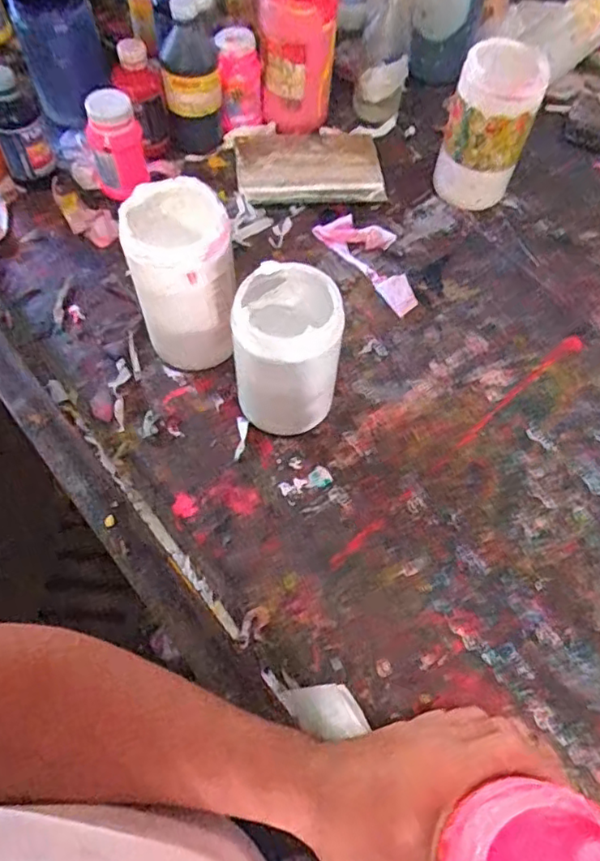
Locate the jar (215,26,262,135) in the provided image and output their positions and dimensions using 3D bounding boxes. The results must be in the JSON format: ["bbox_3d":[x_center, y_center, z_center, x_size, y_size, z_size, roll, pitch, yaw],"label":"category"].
[{"bbox_3d":[-0.078,-0.456,0.772,0.055,0.115,0.055,1,60,-1],"label":"jar"}]

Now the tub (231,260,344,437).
[{"bbox_3d":[-0.013,-0.066,0.544,0.085,0.152,0.092,1,60,-1],"label":"tub"}]

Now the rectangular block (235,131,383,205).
[{"bbox_3d":[0.012,-0.349,0.785,0.191,0.027,0.126,-5,60,-5],"label":"rectangular block"}]

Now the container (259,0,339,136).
[{"bbox_3d":[-0.004,-0.482,0.746,0.096,0.152,0.082,6,60,2],"label":"container"}]

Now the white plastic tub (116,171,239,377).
[{"bbox_3d":[-0.106,-0.141,0.568,0.087,0.178,0.091,-4,60,-4],"label":"white plastic tub"}]

